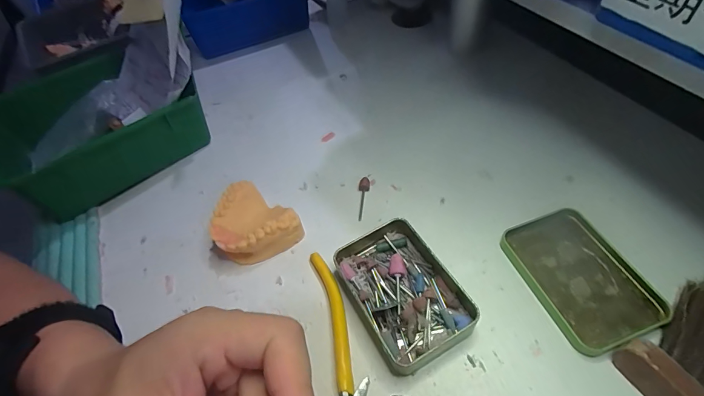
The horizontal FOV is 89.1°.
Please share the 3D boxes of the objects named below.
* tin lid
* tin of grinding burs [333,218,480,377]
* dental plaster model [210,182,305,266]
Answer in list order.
[{"bbox_3d":[0.163,0.055,0.258,0.071,0.009,0.098,-19,52,-9],"label":"tin lid"},{"bbox_3d":[0.036,0.063,0.258,0.072,0.024,0.099,-26,53,-14],"label":"tin of grinding burs"},{"bbox_3d":[-0.084,0.025,0.297,0.069,0.034,0.057,28,60,25],"label":"dental plaster model"}]

